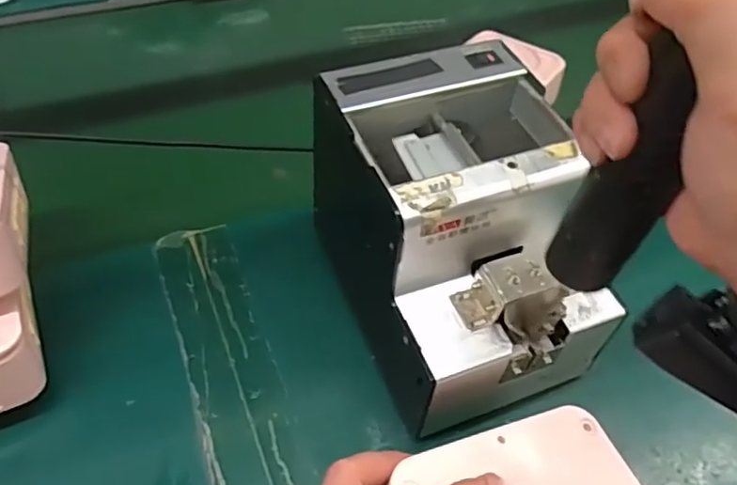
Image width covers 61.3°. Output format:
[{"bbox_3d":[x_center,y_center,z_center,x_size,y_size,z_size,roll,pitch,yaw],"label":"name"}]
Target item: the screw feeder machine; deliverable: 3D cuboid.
[{"bbox_3d":[0.057,-0.003,0.386,0.124,0.153,0.173,-16,52,-17],"label":"screw feeder machine"}]

